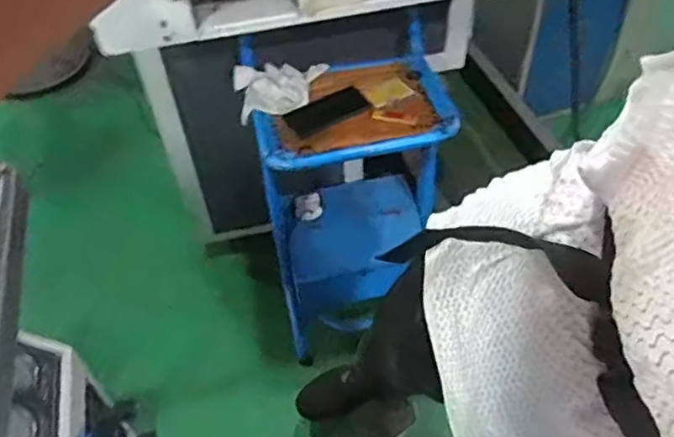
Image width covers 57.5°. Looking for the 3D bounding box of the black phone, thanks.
[{"bbox_3d":[-0.019,-0.209,1.193,0.157,0.012,0.056,-25,88,-4],"label":"black phone"}]

